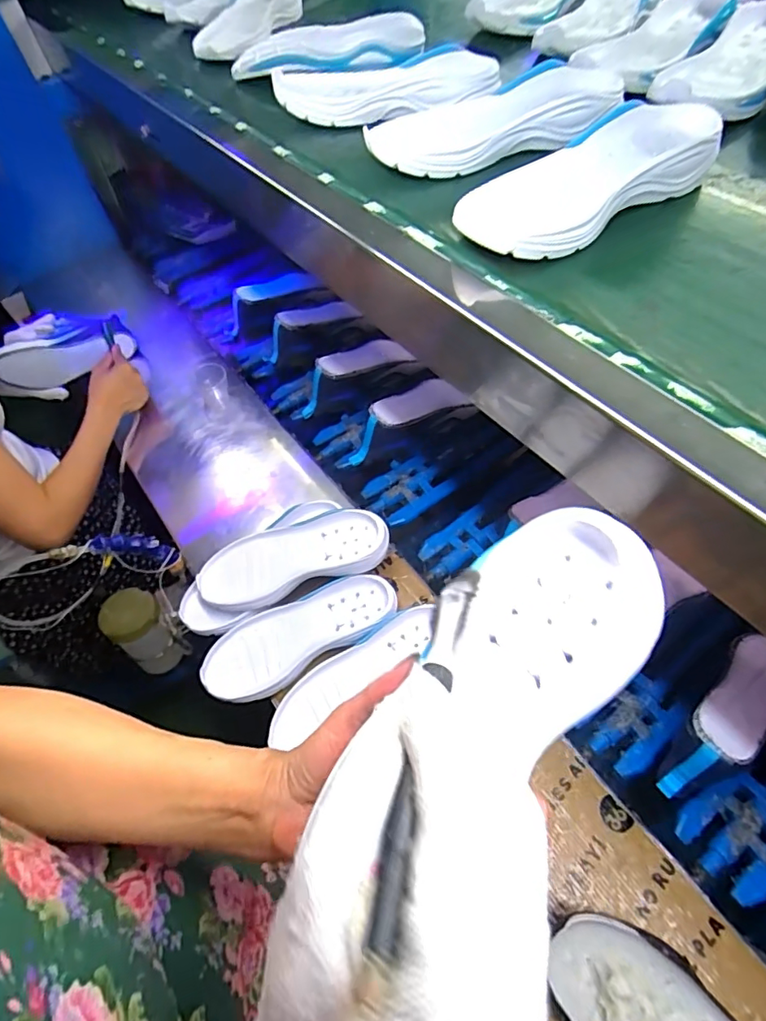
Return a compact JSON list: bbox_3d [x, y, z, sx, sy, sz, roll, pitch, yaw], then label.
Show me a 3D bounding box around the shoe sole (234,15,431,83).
[{"bbox_3d":[-0.071,-0.560,0.637,0.239,0.043,0.097,-4,59,1],"label":"shoe sole"}]

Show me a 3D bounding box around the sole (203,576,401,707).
[{"bbox_3d":[-0.101,0.147,0.634,0.237,0.024,0.093,-28,62,-12],"label":"sole"}]

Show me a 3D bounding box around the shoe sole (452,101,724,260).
[{"bbox_3d":[0.169,-0.273,0.436,0.233,0.049,0.099,-32,63,-15],"label":"shoe sole"}]

